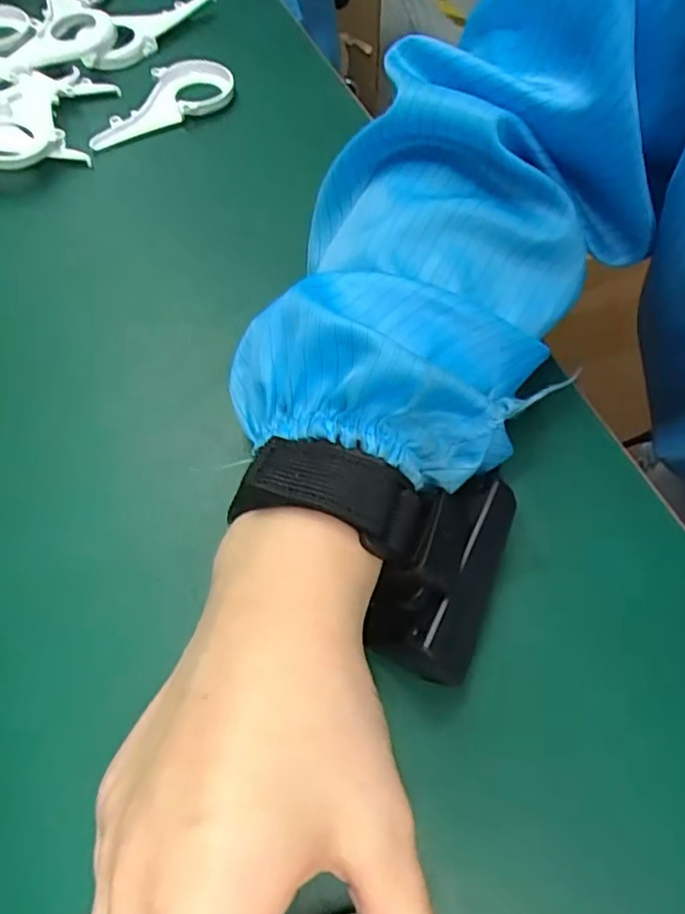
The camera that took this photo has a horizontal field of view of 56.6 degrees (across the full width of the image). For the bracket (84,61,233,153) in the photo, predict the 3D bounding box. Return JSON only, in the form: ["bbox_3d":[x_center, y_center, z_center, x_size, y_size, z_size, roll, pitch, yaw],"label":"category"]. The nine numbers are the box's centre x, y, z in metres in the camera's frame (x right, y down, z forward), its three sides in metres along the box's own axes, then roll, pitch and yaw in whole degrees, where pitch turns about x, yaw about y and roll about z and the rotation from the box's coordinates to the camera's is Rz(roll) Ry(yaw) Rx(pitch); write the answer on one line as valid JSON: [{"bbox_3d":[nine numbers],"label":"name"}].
[{"bbox_3d":[-0.109,-0.213,0.378,0.091,0.012,0.048,-21,63,-12],"label":"bracket"}]

